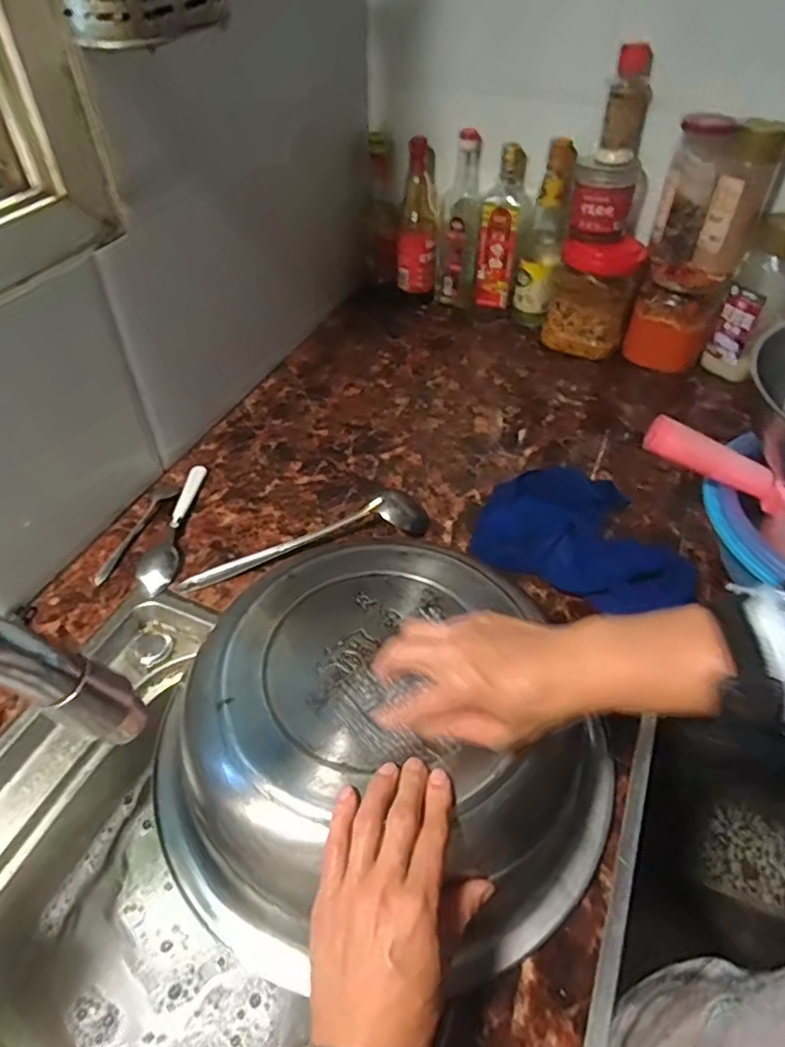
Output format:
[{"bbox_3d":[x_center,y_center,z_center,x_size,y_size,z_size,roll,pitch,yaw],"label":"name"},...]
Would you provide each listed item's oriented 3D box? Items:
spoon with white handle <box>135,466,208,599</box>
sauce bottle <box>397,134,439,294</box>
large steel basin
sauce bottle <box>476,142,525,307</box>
[{"bbox_3d":[-0.237,-0.002,0.698,0.040,0.014,0.182,7,46,6],"label":"spoon with white handle"},{"bbox_3d":[0.040,-0.461,0.977,0.064,0.221,0.049,14,47,12],"label":"sauce bottle"},{"bbox_3d":[-0.006,0.164,0.457,0.296,0.122,0.295,0,46,0],"label":"large steel basin"},{"bbox_3d":[0.162,-0.433,0.954,0.063,0.237,0.046,8,46,7],"label":"sauce bottle"}]

